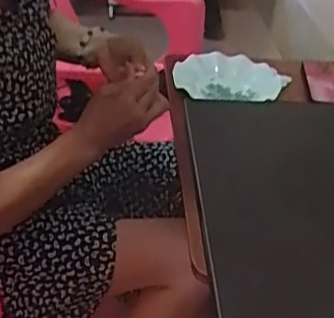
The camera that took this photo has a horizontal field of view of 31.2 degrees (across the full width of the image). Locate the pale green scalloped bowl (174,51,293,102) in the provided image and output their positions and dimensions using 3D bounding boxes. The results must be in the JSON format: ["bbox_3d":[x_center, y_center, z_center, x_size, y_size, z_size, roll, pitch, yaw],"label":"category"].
[{"bbox_3d":[0.102,-0.153,1.085,0.221,0.039,0.159,-8,36,-15],"label":"pale green scalloped bowl"}]

